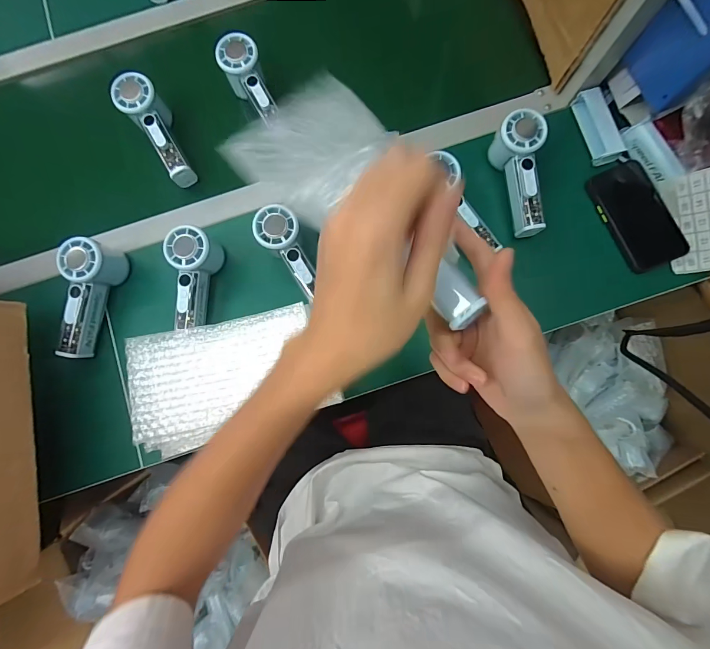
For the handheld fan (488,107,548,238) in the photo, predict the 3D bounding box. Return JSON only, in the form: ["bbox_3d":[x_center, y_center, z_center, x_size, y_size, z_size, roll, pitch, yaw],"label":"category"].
[{"bbox_3d":[0.219,-0.196,0.445,0.050,0.057,0.149,-4,81,2],"label":"handheld fan"}]

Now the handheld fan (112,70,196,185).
[{"bbox_3d":[-0.279,-0.268,0.485,0.052,0.046,0.168,-28,93,-2],"label":"handheld fan"}]

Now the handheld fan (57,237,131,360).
[{"bbox_3d":[-0.358,-0.034,0.445,0.049,0.061,0.153,12,82,4],"label":"handheld fan"}]

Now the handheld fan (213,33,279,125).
[{"bbox_3d":[-0.147,-0.345,0.488,0.056,0.048,0.128,-29,96,-2],"label":"handheld fan"}]

